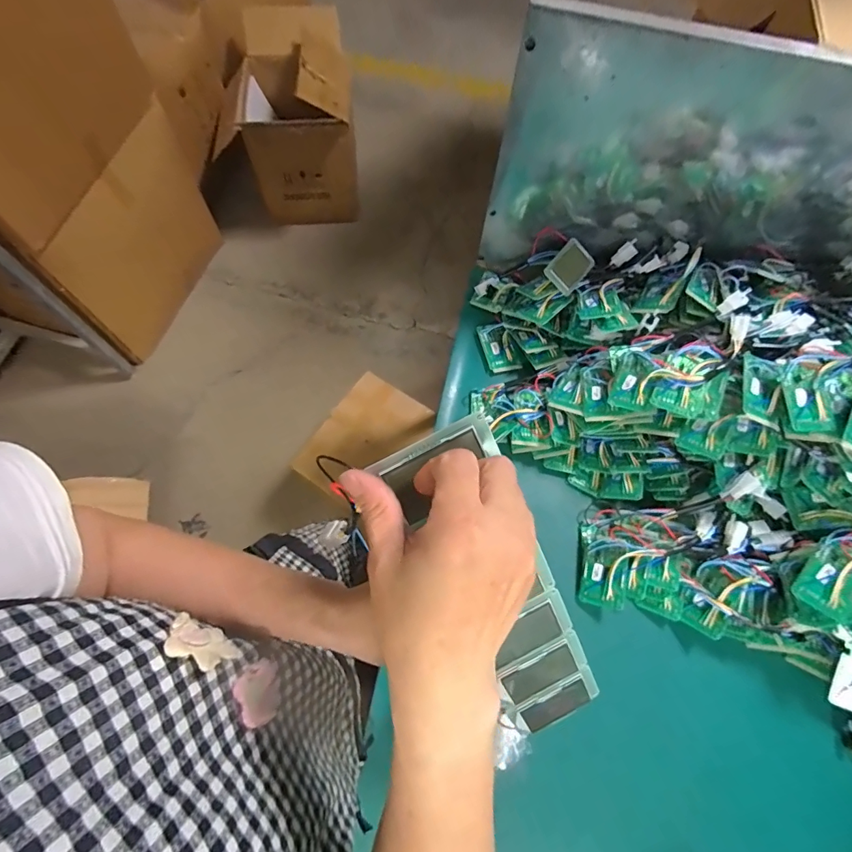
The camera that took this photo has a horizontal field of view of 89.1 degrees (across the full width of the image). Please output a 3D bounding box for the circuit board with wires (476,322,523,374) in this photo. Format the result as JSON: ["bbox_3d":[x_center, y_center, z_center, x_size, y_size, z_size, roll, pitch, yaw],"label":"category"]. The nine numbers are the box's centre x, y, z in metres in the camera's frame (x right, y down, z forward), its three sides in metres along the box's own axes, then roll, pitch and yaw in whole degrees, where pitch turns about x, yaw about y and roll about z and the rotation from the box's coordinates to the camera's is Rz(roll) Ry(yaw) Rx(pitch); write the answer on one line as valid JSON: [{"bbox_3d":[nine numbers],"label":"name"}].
[{"bbox_3d":[0.109,-0.119,0.646,0.046,0.015,0.080,-13,69,-8],"label":"circuit board with wires"}]

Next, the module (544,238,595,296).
[{"bbox_3d":[0.201,-0.221,0.602,0.049,0.006,0.068,42,83,-15],"label":"module"}]

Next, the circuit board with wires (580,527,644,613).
[{"bbox_3d":[0.216,0.172,0.528,0.057,0.021,0.091,1,74,27],"label":"circuit board with wires"}]

